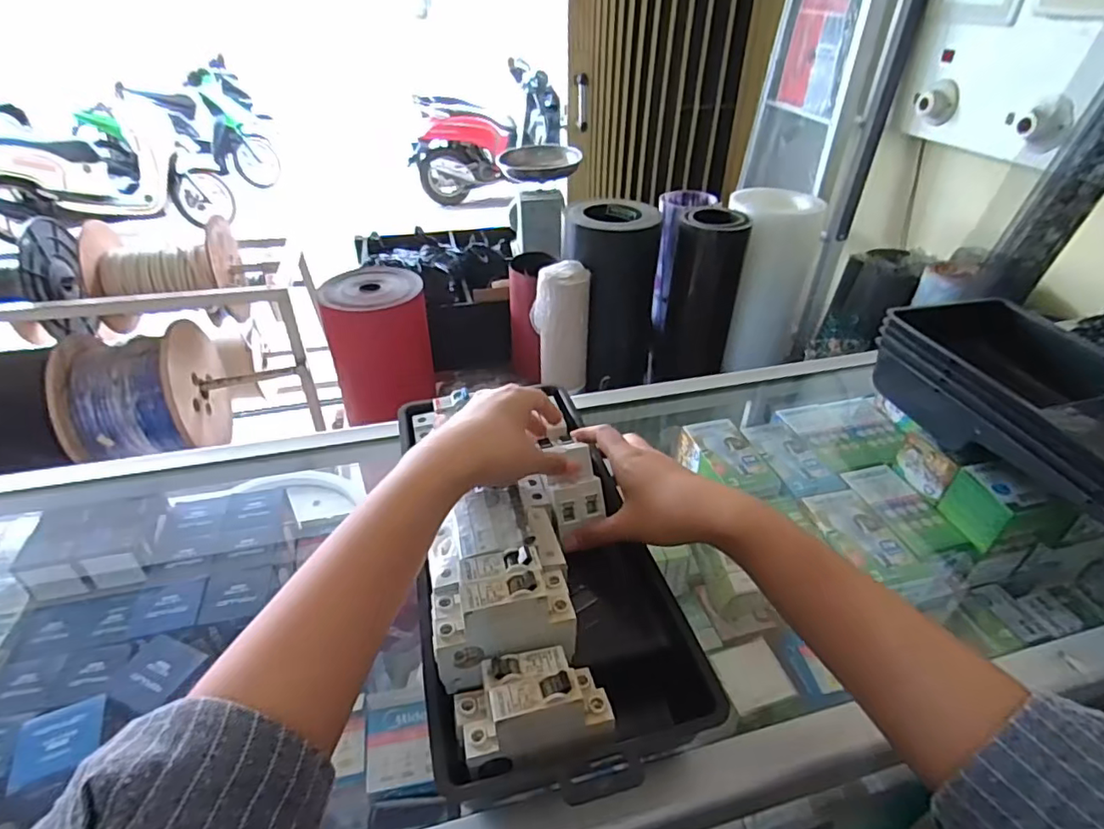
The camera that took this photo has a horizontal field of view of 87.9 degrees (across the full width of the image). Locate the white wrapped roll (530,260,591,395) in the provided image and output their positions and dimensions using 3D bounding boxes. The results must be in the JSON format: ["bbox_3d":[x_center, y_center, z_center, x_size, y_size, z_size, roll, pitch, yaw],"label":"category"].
[{"bbox_3d":[0.022,-0.208,1.380,0.137,0.292,0.091,1,37,0],"label":"white wrapped roll"}]

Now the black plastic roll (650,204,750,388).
[{"bbox_3d":[0.378,-0.289,1.492,0.178,0.461,0.137,9,38,11],"label":"black plastic roll"}]

